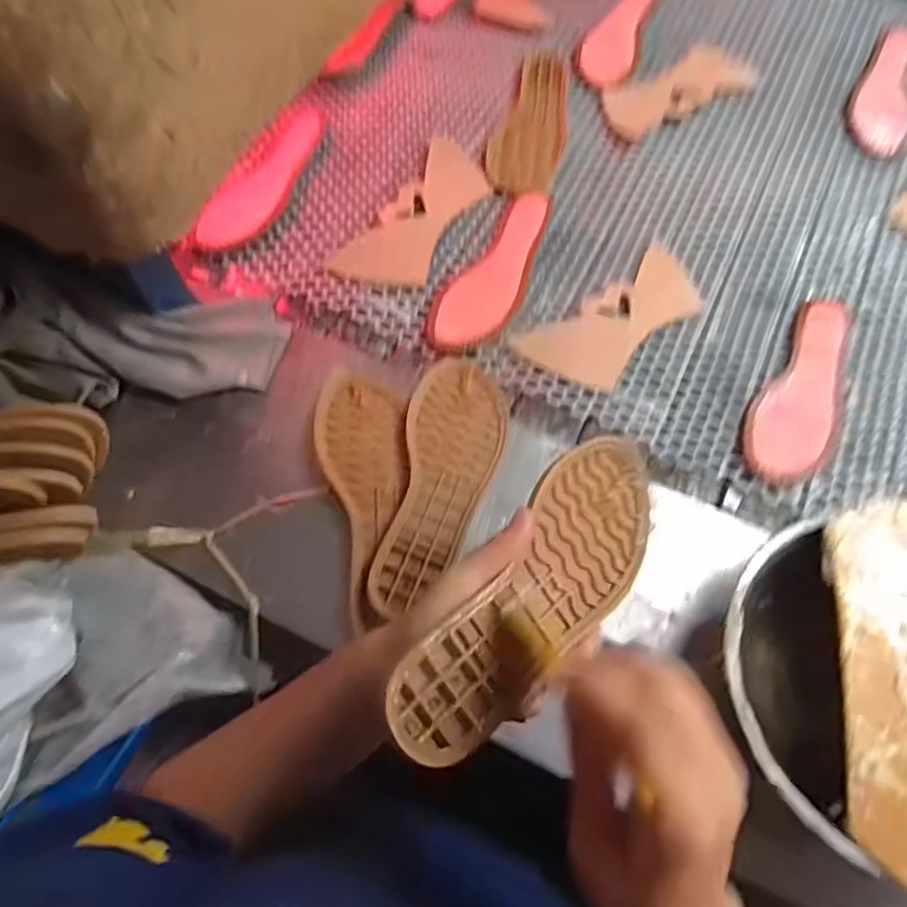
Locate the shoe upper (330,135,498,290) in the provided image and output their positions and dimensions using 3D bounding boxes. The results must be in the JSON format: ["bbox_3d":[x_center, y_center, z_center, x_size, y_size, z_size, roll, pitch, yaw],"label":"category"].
[{"bbox_3d":[-0.036,-0.259,0.662,0.092,0.011,0.218,27,70,10],"label":"shoe upper"}]

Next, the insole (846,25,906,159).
[{"bbox_3d":[0.538,-0.450,0.751,0.070,0.008,0.230,26,70,10],"label":"insole"}]

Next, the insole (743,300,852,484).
[{"bbox_3d":[0.333,-0.059,0.575,0.074,0.028,0.210,28,70,10],"label":"insole"}]

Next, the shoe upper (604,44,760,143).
[{"bbox_3d":[0.275,-0.450,0.754,0.212,0.007,0.088,-30,71,-12],"label":"shoe upper"}]

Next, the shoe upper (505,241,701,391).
[{"bbox_3d":[0.170,-0.134,0.610,0.207,0.019,0.101,-36,72,-14],"label":"shoe upper"}]

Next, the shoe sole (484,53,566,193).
[{"bbox_3d":[0.098,-0.393,0.721,0.080,0.004,0.221,18,68,7],"label":"shoe sole"}]

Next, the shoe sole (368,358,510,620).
[{"bbox_3d":[-0.007,0.019,0.493,0.080,0.024,0.222,12,68,4],"label":"shoe sole"}]

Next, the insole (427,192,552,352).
[{"bbox_3d":[0.042,-0.187,0.630,0.077,0.018,0.207,24,69,9],"label":"insole"}]

